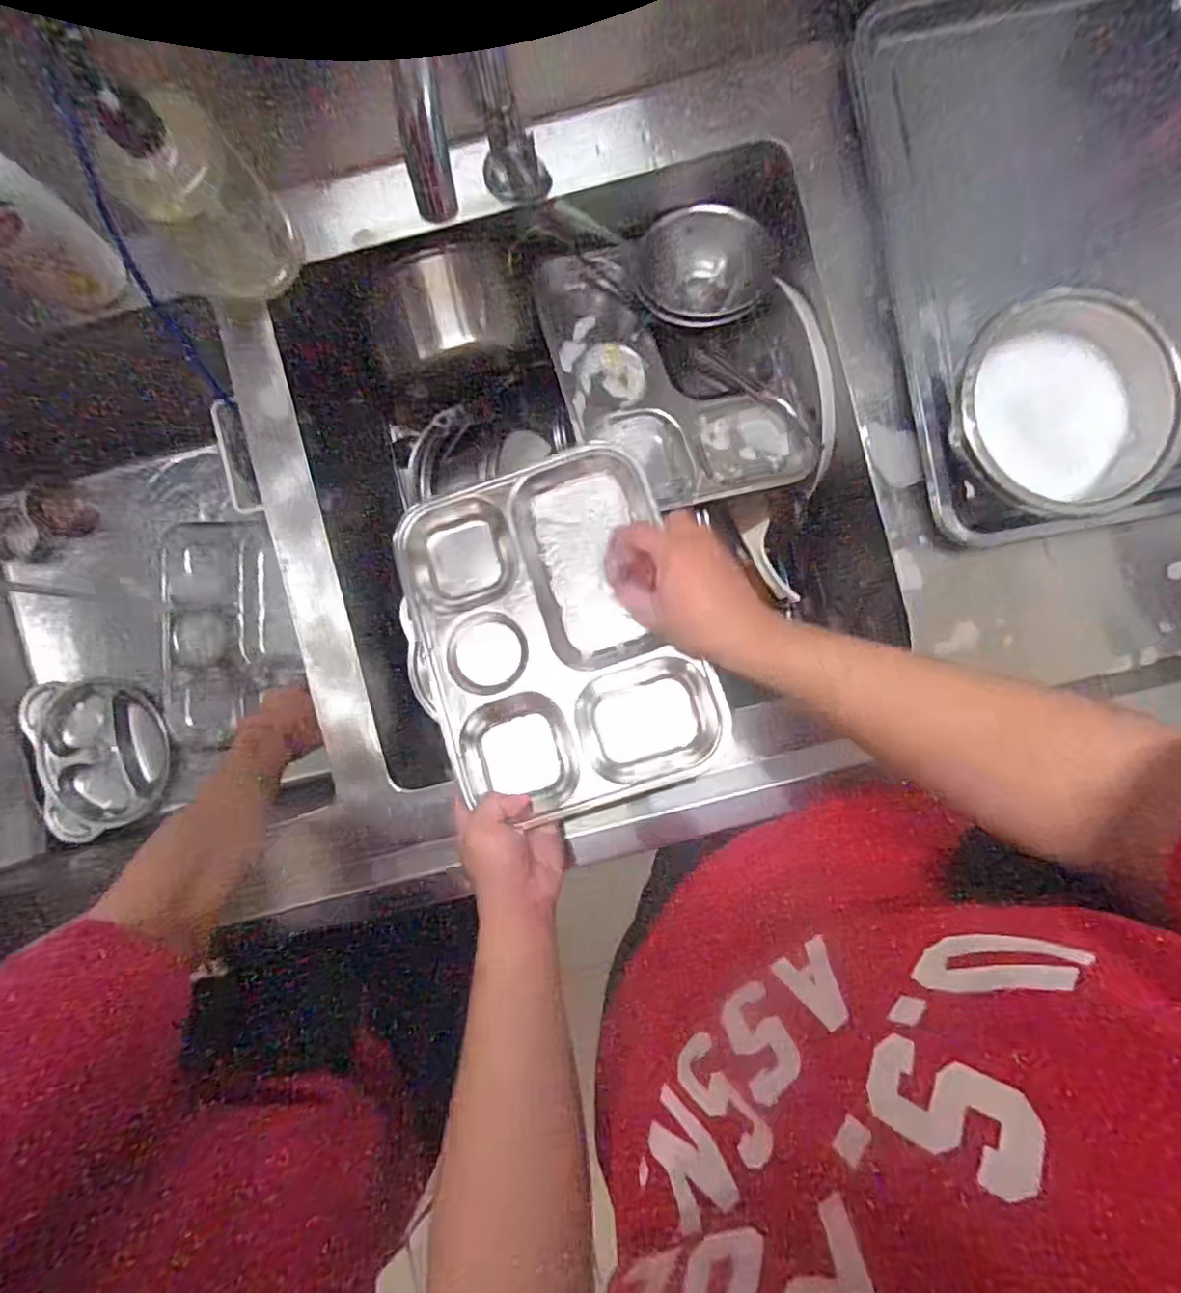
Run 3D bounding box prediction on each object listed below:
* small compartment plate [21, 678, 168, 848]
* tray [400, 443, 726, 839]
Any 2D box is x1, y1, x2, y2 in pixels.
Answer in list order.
[{"bbox_3d":[-0.660,0.142,0.843,0.167,0.029,0.206,-16,90,1],"label":"small compartment plate"},{"bbox_3d":[-0.031,-0.013,0.546,0.226,0.030,0.300,-17,79,1],"label":"tray"}]

